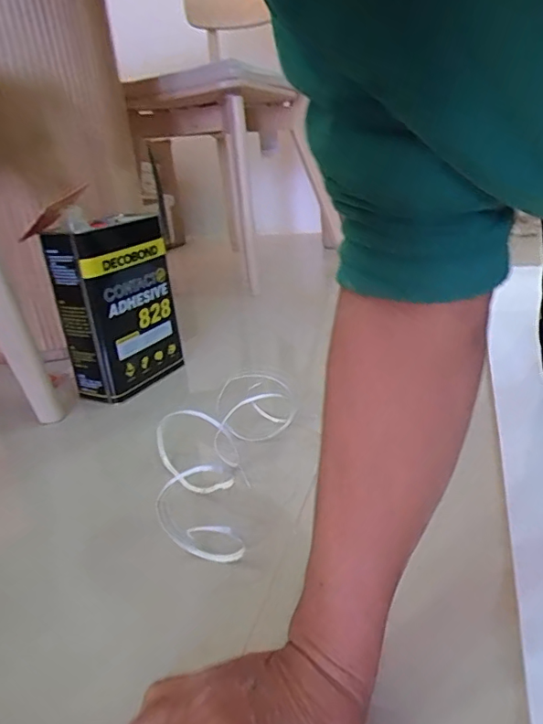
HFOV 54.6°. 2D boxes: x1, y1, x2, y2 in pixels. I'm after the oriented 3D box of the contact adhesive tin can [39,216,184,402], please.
[{"bbox_3d":[-0.226,-0.083,0.765,0.087,0.224,0.162,6,26,27],"label":"contact adhesive tin can"}]

